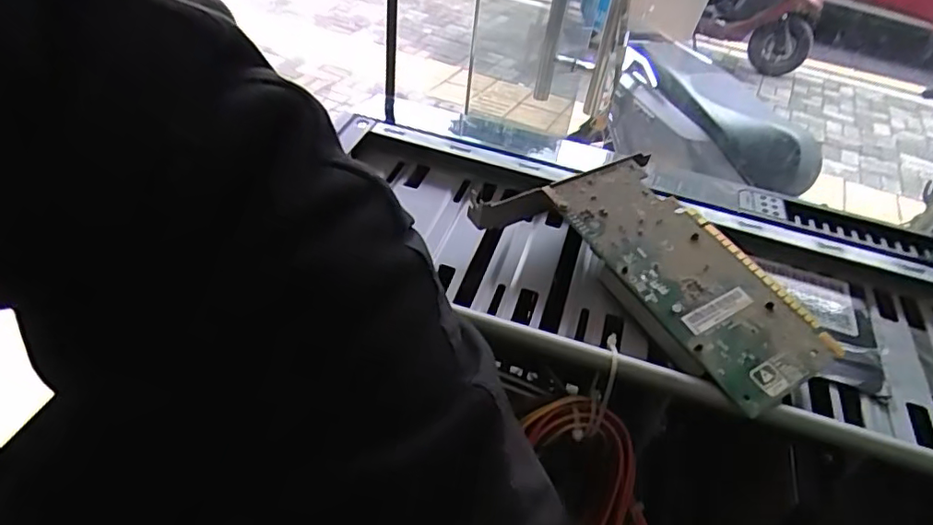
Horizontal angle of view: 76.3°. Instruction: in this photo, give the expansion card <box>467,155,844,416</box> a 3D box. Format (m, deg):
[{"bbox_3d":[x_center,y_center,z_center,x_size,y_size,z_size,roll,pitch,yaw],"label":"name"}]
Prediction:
[{"bbox_3d":[0.086,0.006,0.280,0.101,0.032,0.143,-19,46,-27],"label":"expansion card"}]

